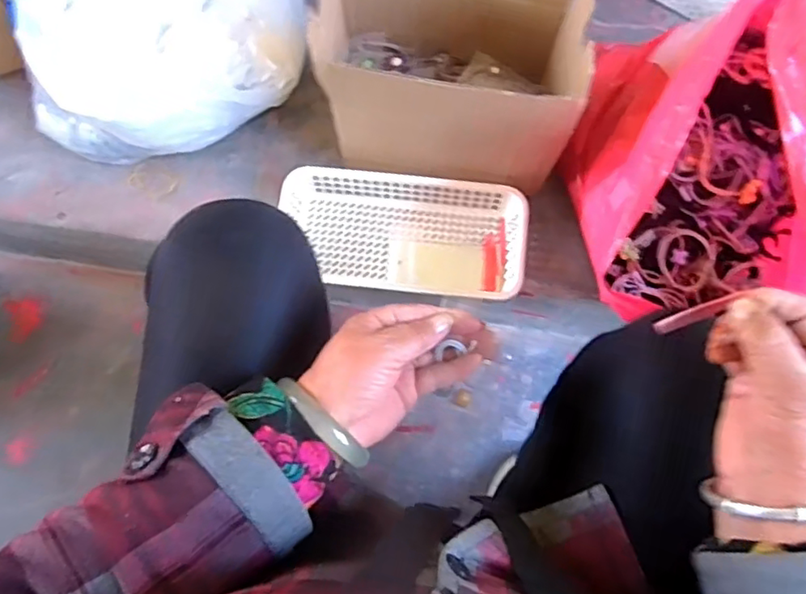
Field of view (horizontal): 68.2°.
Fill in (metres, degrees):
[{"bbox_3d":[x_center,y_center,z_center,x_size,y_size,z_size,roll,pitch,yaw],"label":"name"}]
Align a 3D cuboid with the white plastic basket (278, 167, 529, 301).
[{"bbox_3d":[-0.001,-0.070,0.667,0.266,0.047,0.125,6,78,2],"label":"white plastic basket"}]

